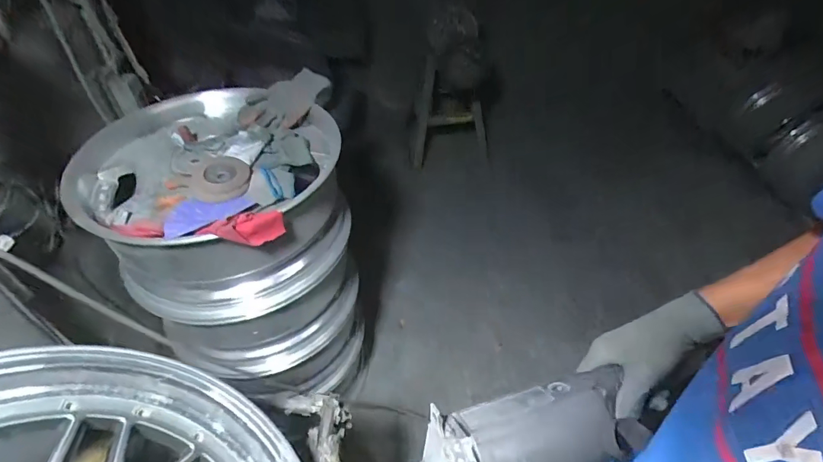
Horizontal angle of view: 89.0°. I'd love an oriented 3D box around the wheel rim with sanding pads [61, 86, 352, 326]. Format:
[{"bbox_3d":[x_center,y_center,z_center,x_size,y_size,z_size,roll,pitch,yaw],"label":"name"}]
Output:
[{"bbox_3d":[-0.394,-0.069,0.902,0.460,0.270,0.464,0,46,0],"label":"wheel rim with sanding pads"}]

